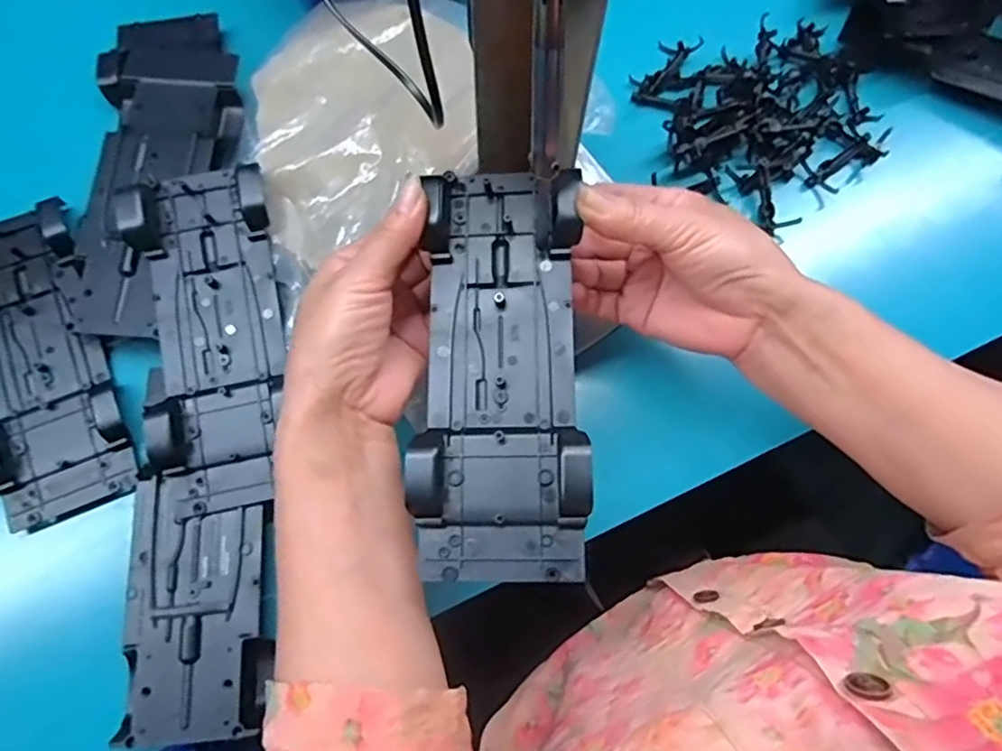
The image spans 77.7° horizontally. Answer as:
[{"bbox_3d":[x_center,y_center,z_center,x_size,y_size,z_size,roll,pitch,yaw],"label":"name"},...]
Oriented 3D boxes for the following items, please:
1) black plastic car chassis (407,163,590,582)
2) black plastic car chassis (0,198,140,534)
[{"bbox_3d":[0.000,-0.008,0.282,0.073,0.026,0.192,-1,76,-1],"label":"black plastic car chassis"},{"bbox_3d":[-0.272,-0.011,0.364,0.078,0.023,0.189,-22,76,-6],"label":"black plastic car chassis"}]

